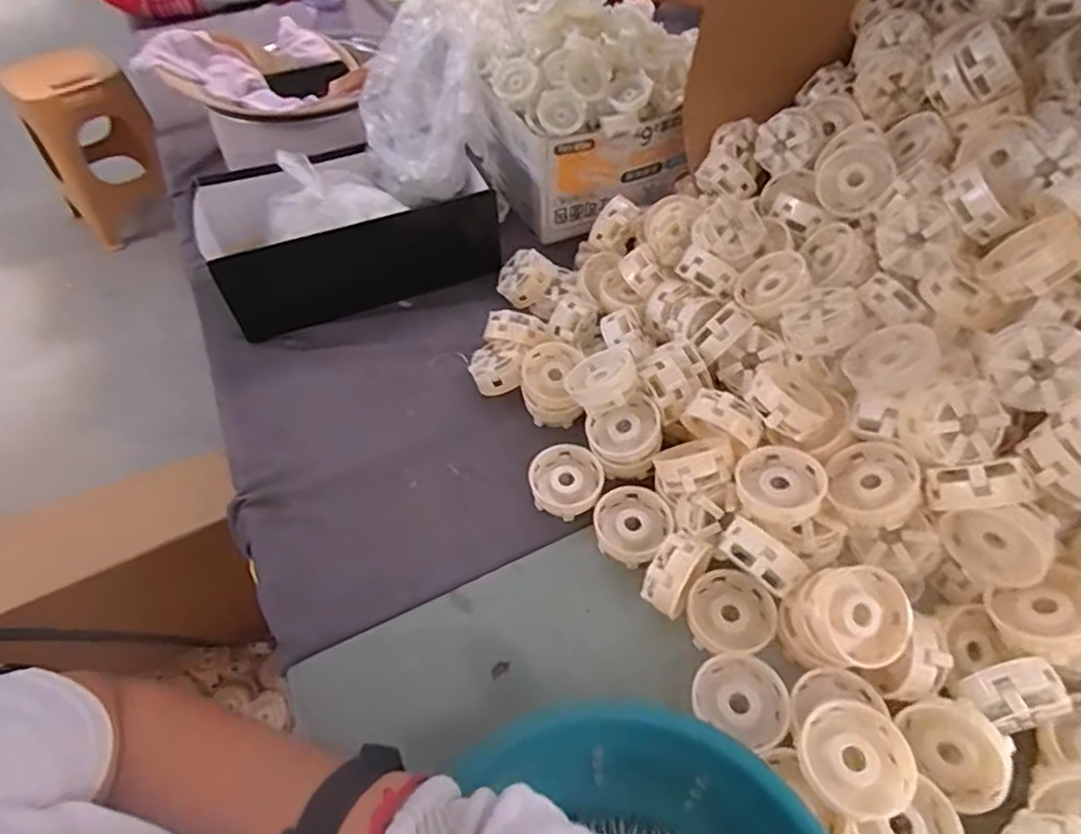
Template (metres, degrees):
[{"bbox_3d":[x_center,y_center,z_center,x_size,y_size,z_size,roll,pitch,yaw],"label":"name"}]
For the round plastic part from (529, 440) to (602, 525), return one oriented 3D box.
[{"bbox_3d":[0.025,0.059,0.586,0.065,0.029,0.064,20,56,17],"label":"round plastic part"}]

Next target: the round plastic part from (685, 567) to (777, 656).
[{"bbox_3d":[0.152,0.157,0.503,0.065,0.025,0.066,-1,53,1],"label":"round plastic part"}]

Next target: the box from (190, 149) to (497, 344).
[{"bbox_3d":[-0.232,-0.235,0.771,0.321,0.115,0.192,-19,54,-11],"label":"box"}]

